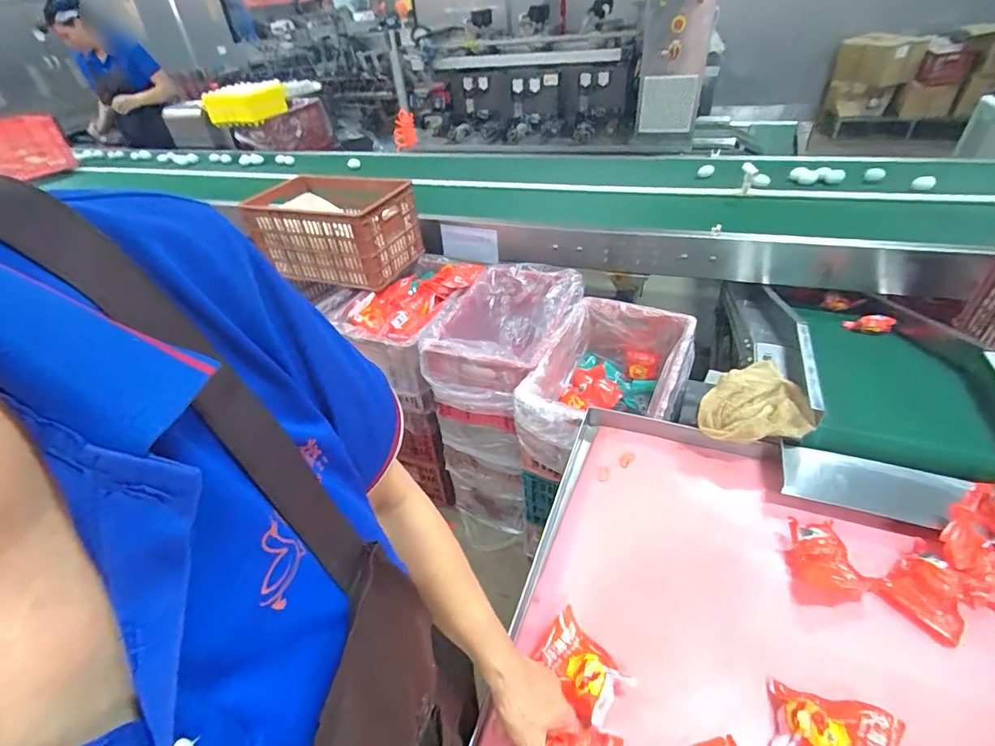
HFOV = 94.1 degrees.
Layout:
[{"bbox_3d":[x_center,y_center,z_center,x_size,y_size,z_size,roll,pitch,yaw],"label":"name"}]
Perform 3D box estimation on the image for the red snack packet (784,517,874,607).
[{"bbox_3d":[0.456,0.259,0.642,0.092,0.036,0.118,5,38,13],"label":"red snack packet"}]

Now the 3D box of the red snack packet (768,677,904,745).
[{"bbox_3d":[0.353,0.393,0.486,0.110,0.047,0.096,13,41,22],"label":"red snack packet"}]

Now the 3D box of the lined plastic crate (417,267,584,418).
[{"bbox_3d":[0.035,-0.093,1.308,0.349,0.232,0.445,11,40,20],"label":"lined plastic crate"}]

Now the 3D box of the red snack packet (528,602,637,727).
[{"bbox_3d":[0.103,0.360,0.572,0.070,0.032,0.109,-26,42,-25],"label":"red snack packet"}]

